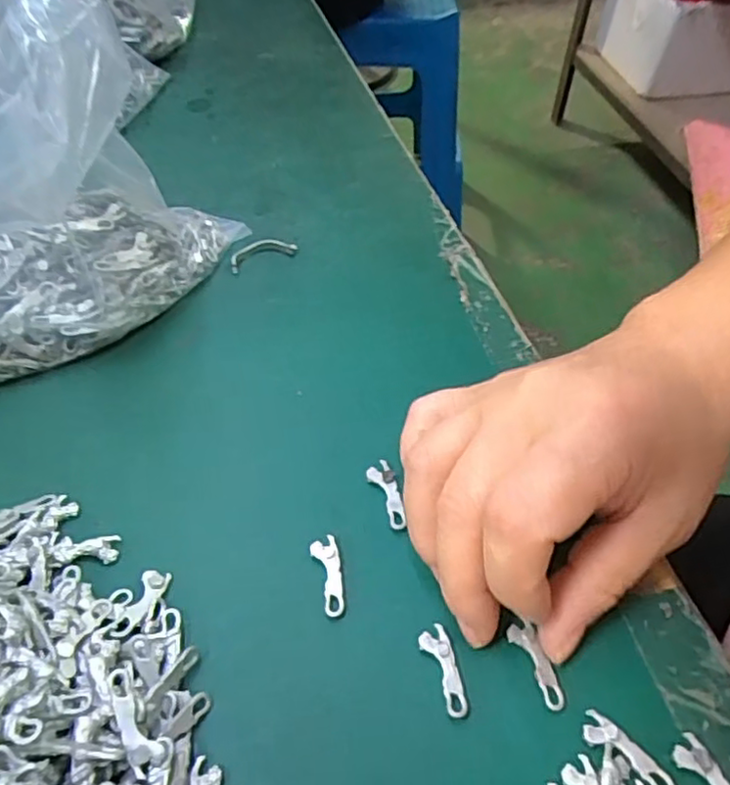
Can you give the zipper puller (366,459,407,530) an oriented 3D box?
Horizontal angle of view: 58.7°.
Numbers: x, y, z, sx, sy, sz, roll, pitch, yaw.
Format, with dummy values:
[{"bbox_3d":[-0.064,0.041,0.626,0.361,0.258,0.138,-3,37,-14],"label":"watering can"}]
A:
[{"bbox_3d":[0.009,0.039,0.249,0.009,0.004,0.029,-16,53,-14],"label":"zipper puller"}]

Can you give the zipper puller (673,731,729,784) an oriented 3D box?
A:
[{"bbox_3d":[0.102,0.115,0.188,0.010,0.004,0.029,-23,55,-19],"label":"zipper puller"}]

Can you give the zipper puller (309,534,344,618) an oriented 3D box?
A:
[{"bbox_3d":[-0.013,0.064,0.228,0.010,0.004,0.028,-7,51,-7],"label":"zipper puller"}]

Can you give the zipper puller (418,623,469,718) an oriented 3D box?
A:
[{"bbox_3d":[0.026,0.089,0.208,0.009,0.004,0.027,-14,52,-12],"label":"zipper puller"}]

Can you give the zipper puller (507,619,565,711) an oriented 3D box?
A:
[{"bbox_3d":[0.056,0.087,0.209,0.009,0.004,0.027,-17,60,-15],"label":"zipper puller"}]

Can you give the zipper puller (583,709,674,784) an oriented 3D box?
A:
[{"bbox_3d":[0.078,0.107,0.193,0.028,0.004,0.010,33,57,23],"label":"zipper puller"}]

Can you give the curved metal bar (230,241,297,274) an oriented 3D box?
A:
[{"bbox_3d":[-0.054,-0.074,0.339,0.035,0.006,0.015,-19,54,-16],"label":"curved metal bar"}]

